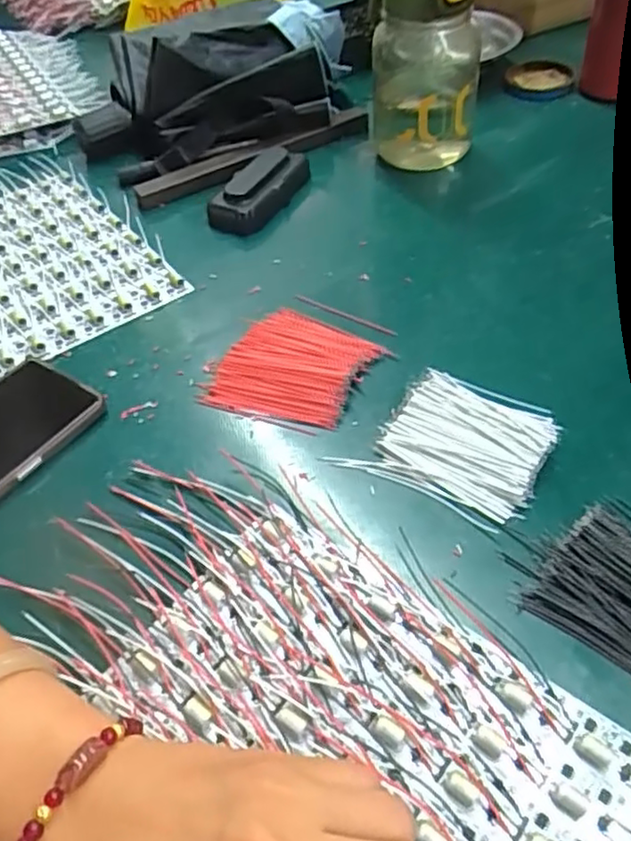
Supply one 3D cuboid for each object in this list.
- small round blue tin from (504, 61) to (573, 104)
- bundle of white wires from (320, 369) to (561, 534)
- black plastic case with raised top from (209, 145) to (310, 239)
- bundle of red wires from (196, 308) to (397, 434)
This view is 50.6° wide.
[{"bbox_3d":[0.224,-0.339,0.671,0.065,0.020,0.065,10,51,12],"label":"small round blue tin"},{"bbox_3d":[0.081,0.011,0.384,0.098,0.013,0.084,25,55,23],"label":"bundle of white wires"},{"bbox_3d":[-0.047,-0.203,0.581,0.047,0.030,0.109,21,54,20],"label":"black plastic case with raised top"},{"bbox_3d":[-0.015,-0.035,0.439,0.092,0.009,0.095,19,53,19],"label":"bundle of red wires"}]

